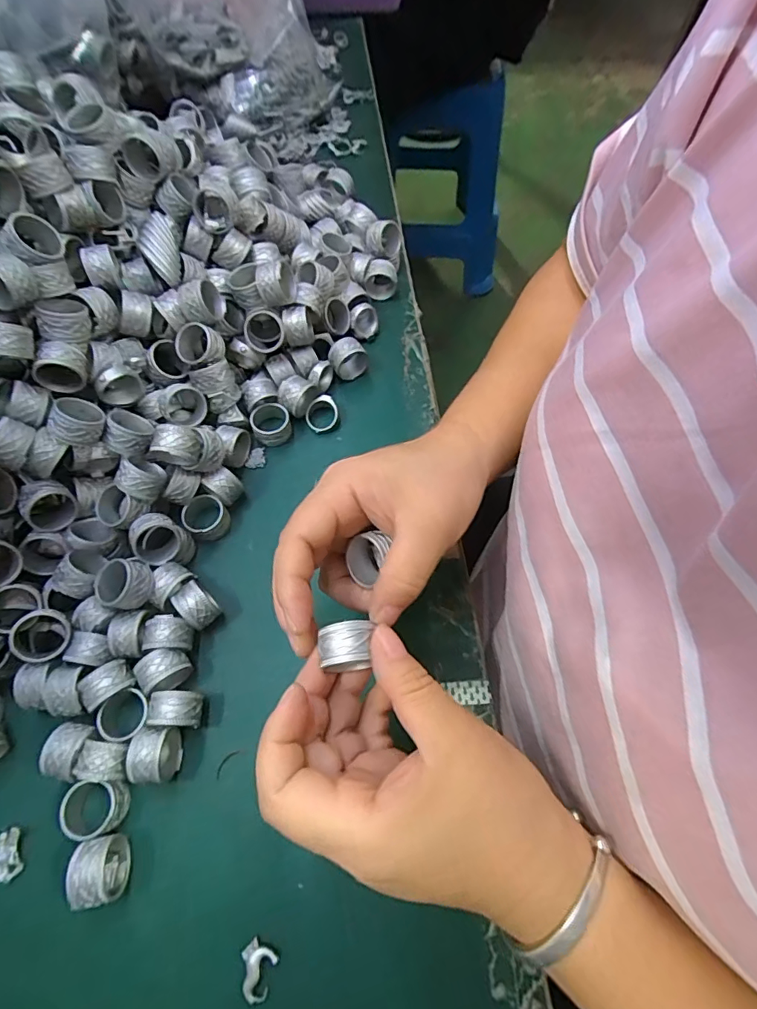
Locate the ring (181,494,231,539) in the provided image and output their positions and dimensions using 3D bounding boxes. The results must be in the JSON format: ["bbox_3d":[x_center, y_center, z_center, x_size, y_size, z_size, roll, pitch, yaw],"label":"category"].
[{"bbox_3d":[-0.115,0.009,0.325,0.028,0.019,0.027,0,65,0],"label":"ring"}]

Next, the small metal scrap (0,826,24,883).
[{"bbox_3d":[-0.188,0.178,0.247,0.013,0.004,0.022,-22,66,-10],"label":"small metal scrap"}]

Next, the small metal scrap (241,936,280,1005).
[{"bbox_3d":[-0.057,0.217,0.226,0.017,0.004,0.021,19,66,9],"label":"small metal scrap"}]

